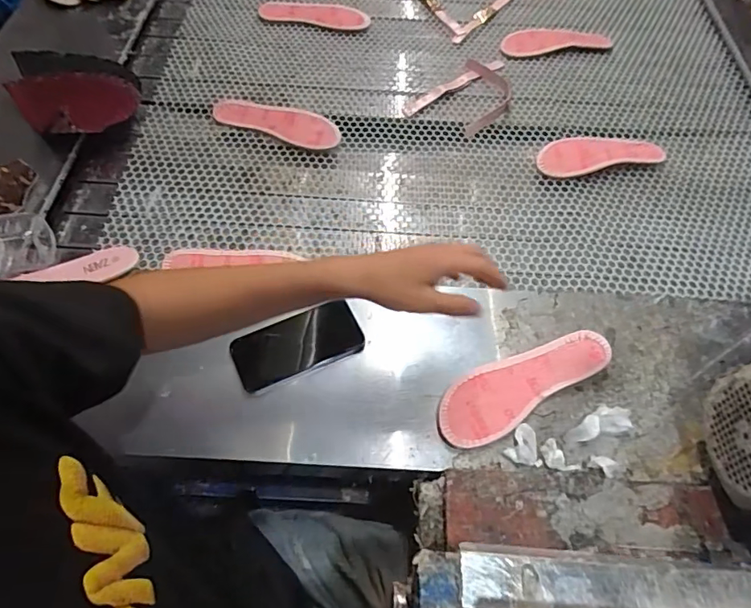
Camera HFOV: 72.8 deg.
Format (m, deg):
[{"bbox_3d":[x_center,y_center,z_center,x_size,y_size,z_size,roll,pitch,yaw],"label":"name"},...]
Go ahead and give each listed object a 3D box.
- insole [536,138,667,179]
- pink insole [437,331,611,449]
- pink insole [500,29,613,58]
[{"bbox_3d":[0.393,-0.267,0.899,0.228,0.013,0.087,-12,64,-9],"label":"insole"},{"bbox_3d":[0.175,0.094,0.619,0.226,0.033,0.078,-28,64,-17],"label":"pink insole"},{"bbox_3d":[0.369,-0.547,1.057,0.223,0.011,0.086,-8,60,-7],"label":"pink insole"}]

